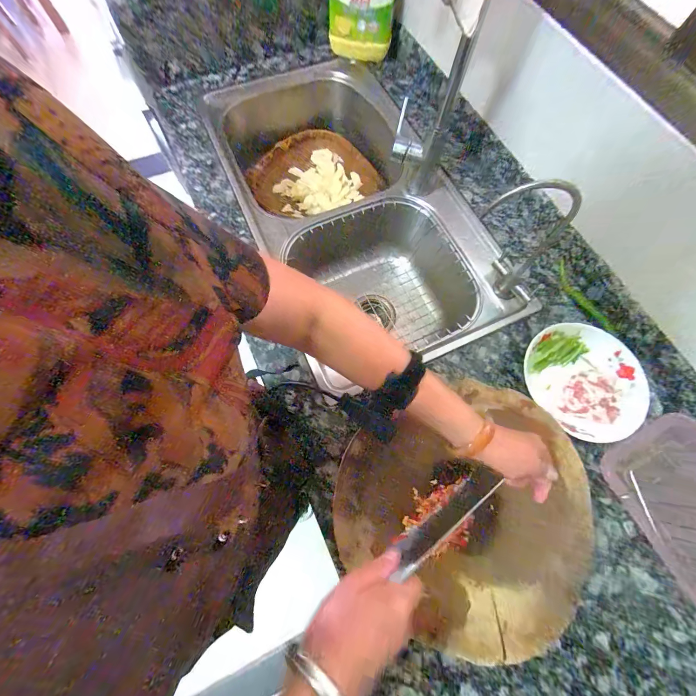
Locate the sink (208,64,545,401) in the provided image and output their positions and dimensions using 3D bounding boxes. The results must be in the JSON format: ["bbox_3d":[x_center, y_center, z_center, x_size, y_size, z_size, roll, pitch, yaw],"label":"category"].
[{"bbox_3d":[-0.011,-0.343,0.755,0.422,0.226,0.884,-22,73,-9],"label":"sink"}]

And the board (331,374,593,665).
[{"bbox_3d":[0.156,0.213,0.407,0.323,0.060,0.290,-27,73,-11],"label":"board"}]

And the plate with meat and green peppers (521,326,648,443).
[{"bbox_3d":[0.382,0.049,0.497,0.164,0.032,0.181,-21,72,-10],"label":"plate with meat and green peppers"}]

